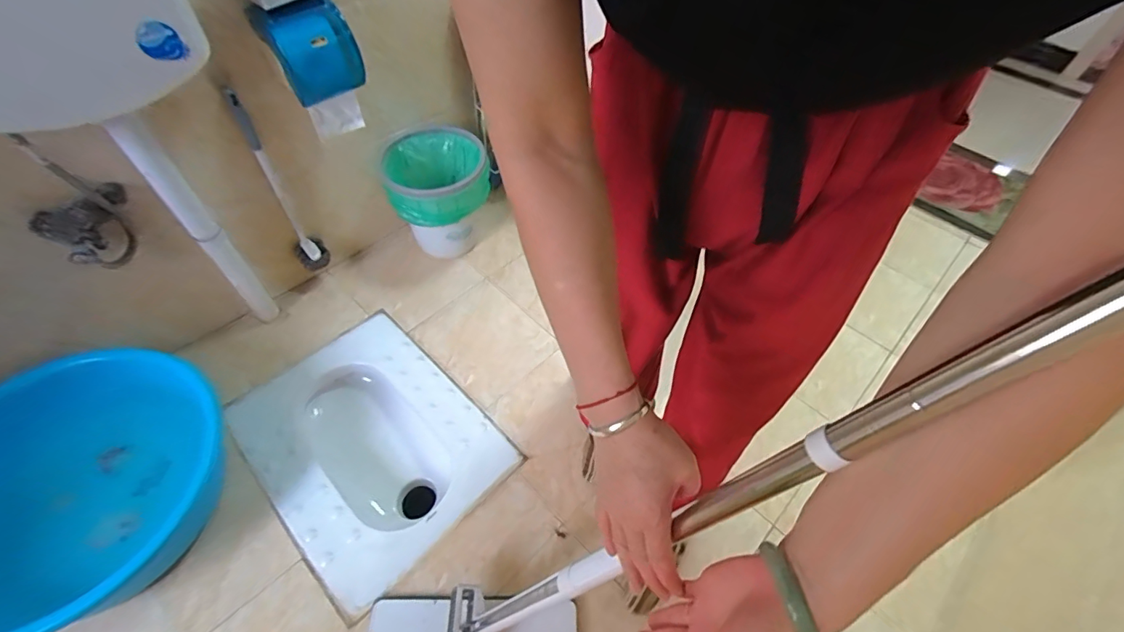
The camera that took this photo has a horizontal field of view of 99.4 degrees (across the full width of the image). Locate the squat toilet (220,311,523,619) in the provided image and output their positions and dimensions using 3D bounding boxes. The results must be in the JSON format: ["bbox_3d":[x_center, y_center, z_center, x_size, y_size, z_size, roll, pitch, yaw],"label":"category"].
[{"bbox_3d":[-0.418,0.307,1.085,0.540,0.179,0.419,38,60,26],"label":"squat toilet"}]

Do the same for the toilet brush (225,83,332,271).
[{"bbox_3d":[-0.625,-0.268,1.056,0.070,0.441,0.082,-27,56,-21],"label":"toilet brush"}]

